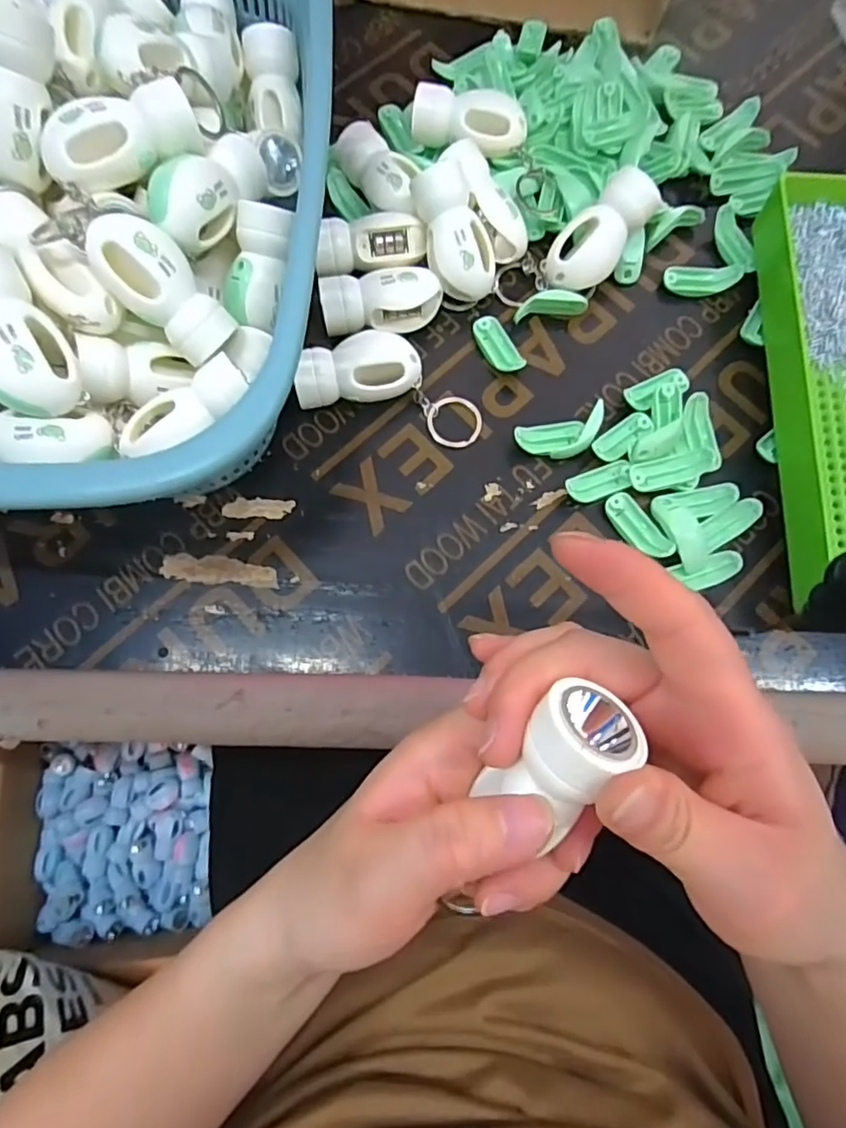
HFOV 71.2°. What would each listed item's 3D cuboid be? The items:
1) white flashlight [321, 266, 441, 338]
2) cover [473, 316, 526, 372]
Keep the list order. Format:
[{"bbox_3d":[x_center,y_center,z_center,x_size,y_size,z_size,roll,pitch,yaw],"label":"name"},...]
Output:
[{"bbox_3d":[-0.022,-0.141,0.326,0.064,0.032,0.023,-6,76,-2],"label":"white flashlight"},{"bbox_3d":[0.042,-0.122,0.333,0.015,0.011,0.039,-25,77,-7],"label":"cover"}]

